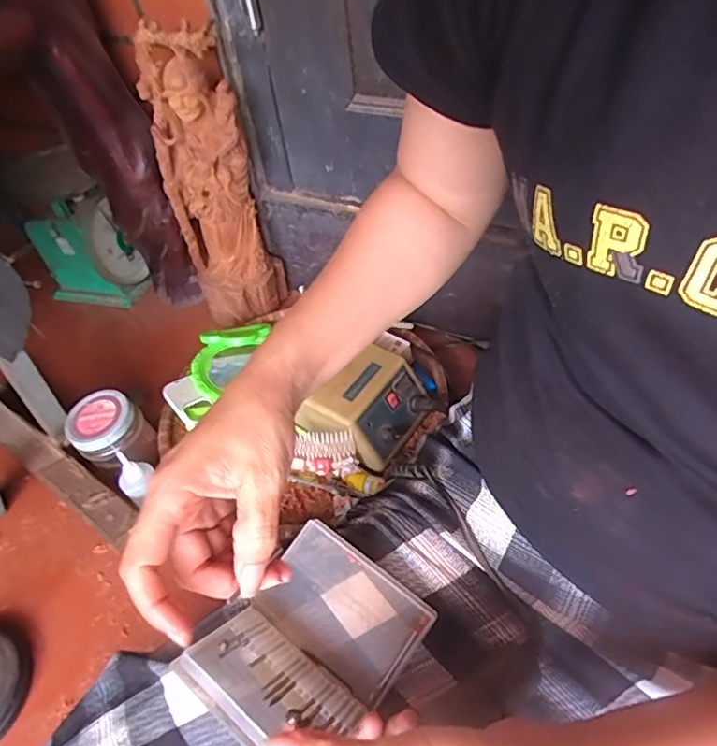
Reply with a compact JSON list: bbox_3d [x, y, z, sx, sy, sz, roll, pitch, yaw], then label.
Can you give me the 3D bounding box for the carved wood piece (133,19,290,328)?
[{"bbox_3d":[-0.174,-0.220,0.667,0.107,0.355,0.068,-20,48,-11],"label":"carved wood piece"}]

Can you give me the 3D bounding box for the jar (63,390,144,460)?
[{"bbox_3d":[-0.277,0.066,0.605,0.064,0.066,0.070,-4,47,4],"label":"jar"}]

